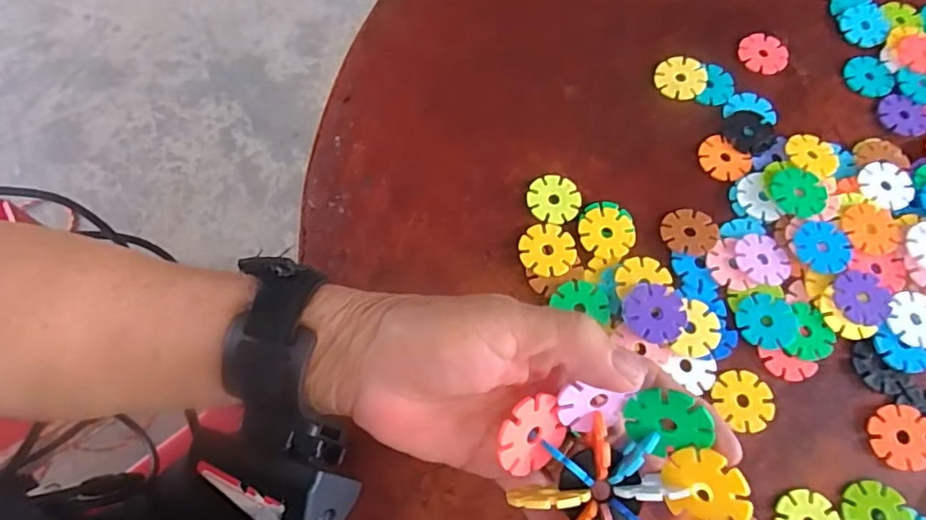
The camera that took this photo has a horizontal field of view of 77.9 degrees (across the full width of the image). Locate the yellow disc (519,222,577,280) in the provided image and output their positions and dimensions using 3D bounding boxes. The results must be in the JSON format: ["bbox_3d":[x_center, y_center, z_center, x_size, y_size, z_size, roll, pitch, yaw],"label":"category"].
[{"bbox_3d":[0.048,-0.006,0.327,0.031,0.004,0.033,0,69,-1],"label":"yellow disc"}]

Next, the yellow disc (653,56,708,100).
[{"bbox_3d":[0.144,-0.120,0.377,0.033,0.005,0.029,-1,69,-2],"label":"yellow disc"}]

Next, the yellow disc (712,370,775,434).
[{"bbox_3d":[0.147,0.074,0.300,0.030,0.004,0.030,0,69,-1],"label":"yellow disc"}]

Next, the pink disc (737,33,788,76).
[{"bbox_3d":[0.205,-0.141,0.389,0.031,0.004,0.031,0,69,-1],"label":"pink disc"}]

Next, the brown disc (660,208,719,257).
[{"bbox_3d":[0.132,-0.016,0.333,0.032,0.004,0.030,0,69,-1],"label":"brown disc"}]

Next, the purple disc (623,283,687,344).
[{"bbox_3d":[0.103,0.029,0.310,0.033,0.006,0.032,0,69,-1],"label":"purple disc"}]

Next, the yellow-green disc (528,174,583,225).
[{"bbox_3d":[0.054,-0.037,0.339,0.030,0.004,0.030,0,69,-1],"label":"yellow-green disc"}]

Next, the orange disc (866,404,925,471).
[{"bbox_3d":[0.226,0.091,0.294,0.031,0.004,0.031,0,69,-1],"label":"orange disc"}]

